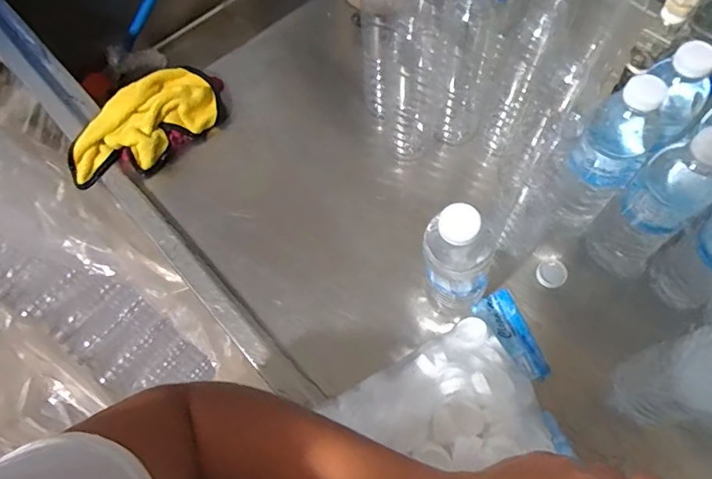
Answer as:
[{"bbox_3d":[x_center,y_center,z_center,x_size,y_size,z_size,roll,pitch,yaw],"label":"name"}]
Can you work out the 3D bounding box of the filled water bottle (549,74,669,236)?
[{"bbox_3d":[0.241,-0.068,0.493,0.052,0.207,0.056,-1,65,2],"label":"filled water bottle"}]

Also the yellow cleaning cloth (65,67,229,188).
[{"bbox_3d":[-0.276,-0.148,0.657,0.102,0.062,0.227,40,72,18],"label":"yellow cleaning cloth"}]

